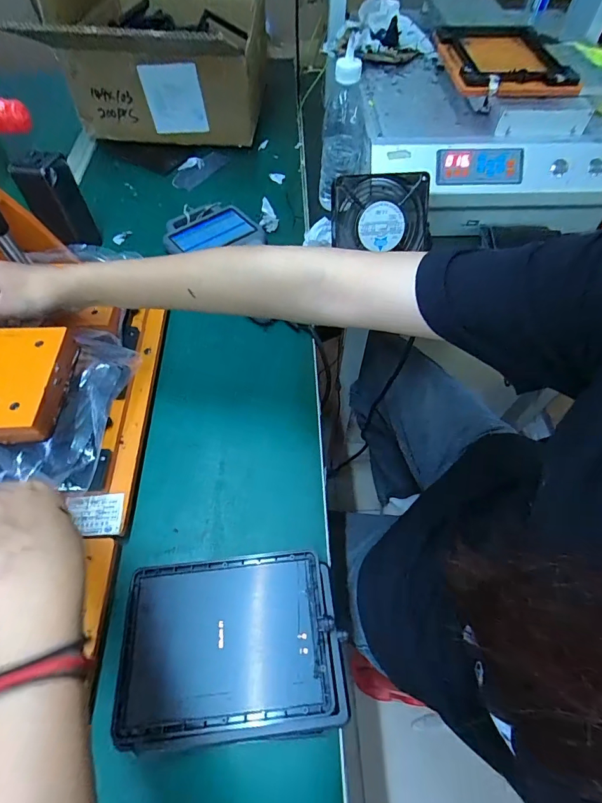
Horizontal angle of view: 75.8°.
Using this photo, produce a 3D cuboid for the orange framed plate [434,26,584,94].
[{"bbox_3d":[0.264,-0.455,0.510,0.157,0.023,0.184,2,58,0],"label":"orange framed plate"}]

